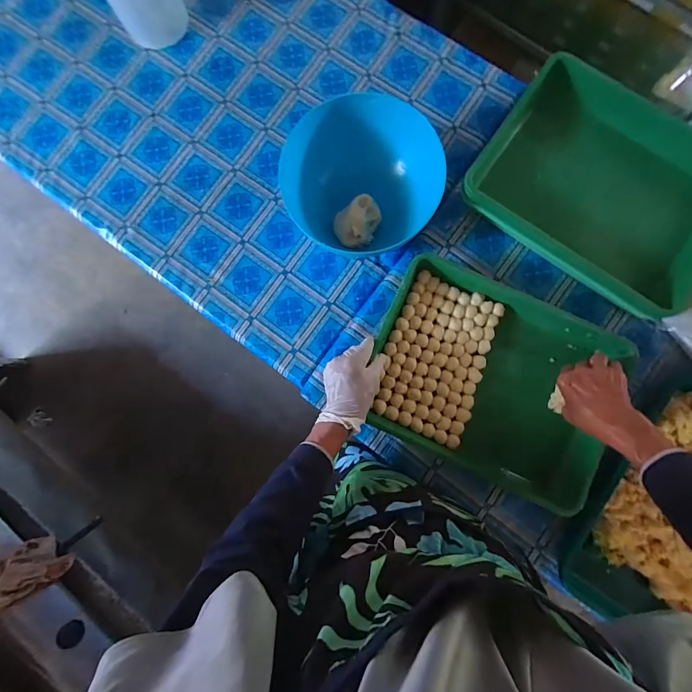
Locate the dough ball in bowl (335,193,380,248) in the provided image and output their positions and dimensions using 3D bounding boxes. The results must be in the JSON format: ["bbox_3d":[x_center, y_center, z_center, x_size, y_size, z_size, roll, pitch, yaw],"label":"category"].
[{"bbox_3d":[0.024,-0.205,0.605,0.089,0.056,0.064,-44,86,-4],"label":"dough ball in bowl"}]

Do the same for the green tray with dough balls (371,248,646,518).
[{"bbox_3d":[0.210,0.049,0.532,0.337,0.050,0.268,24,85,2],"label":"green tray with dough balls"}]

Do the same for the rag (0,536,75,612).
[{"bbox_3d":[-0.696,0.487,0.776,0.115,0.112,0.104,-28,84,-1],"label":"rag"}]

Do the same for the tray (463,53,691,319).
[{"bbox_3d":[0.387,-0.242,0.529,0.354,0.063,0.281,36,86,5],"label":"tray"}]

